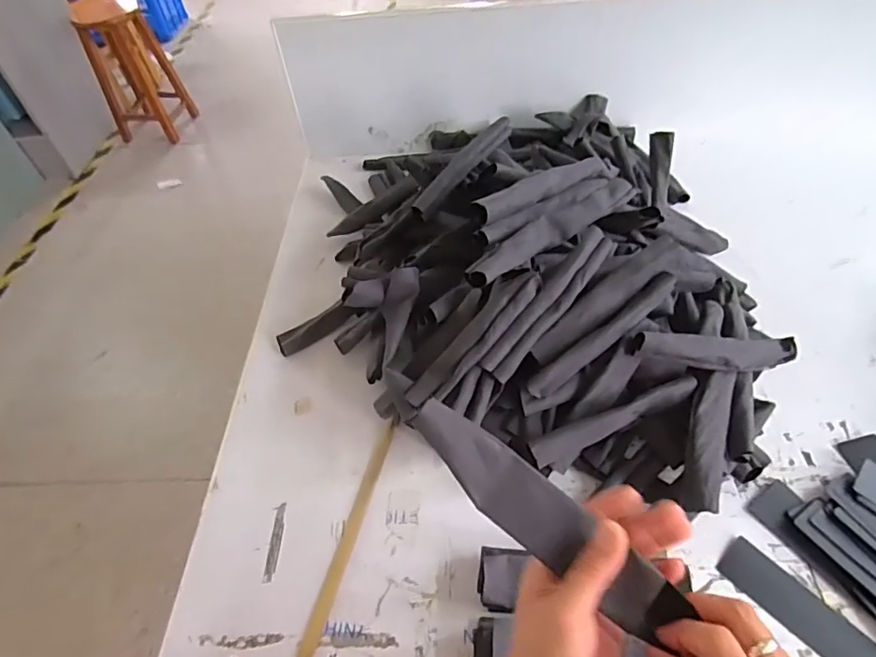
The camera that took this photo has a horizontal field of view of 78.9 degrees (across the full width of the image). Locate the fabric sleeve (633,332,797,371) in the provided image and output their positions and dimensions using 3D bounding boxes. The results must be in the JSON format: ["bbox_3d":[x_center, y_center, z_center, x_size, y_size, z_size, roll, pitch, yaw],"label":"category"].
[{"bbox_3d":[0.288,0.024,0.546,0.178,0.027,0.031,4,50,-11],"label":"fabric sleeve"}]

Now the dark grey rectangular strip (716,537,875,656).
[{"bbox_3d":[0.338,0.263,0.491,0.046,0.006,0.147,-36,57,-23],"label":"dark grey rectangular strip"}]

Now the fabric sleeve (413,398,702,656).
[{"bbox_3d":[0.065,0.119,0.344,0.197,0.020,0.039,39,61,10],"label":"fabric sleeve"}]

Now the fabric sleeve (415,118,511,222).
[{"bbox_3d":[0.034,-0.211,0.692,0.026,0.029,0.186,33,72,27],"label":"fabric sleeve"}]

